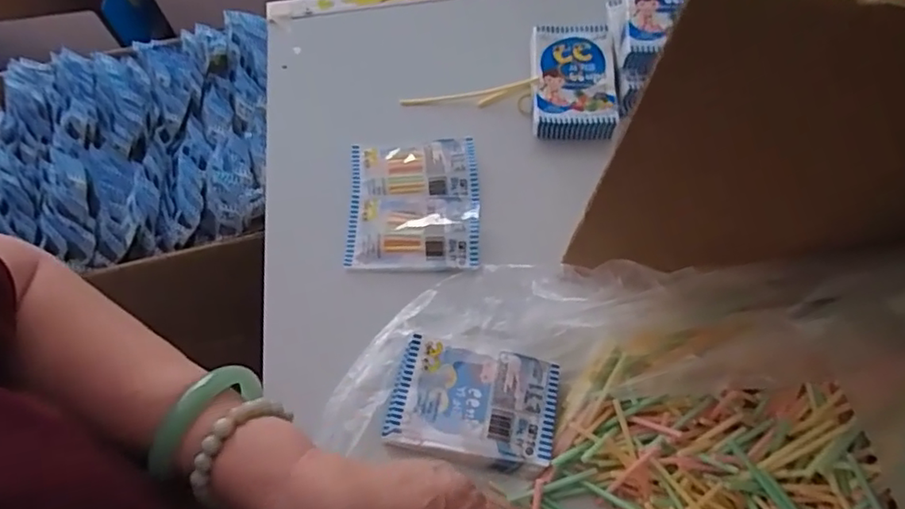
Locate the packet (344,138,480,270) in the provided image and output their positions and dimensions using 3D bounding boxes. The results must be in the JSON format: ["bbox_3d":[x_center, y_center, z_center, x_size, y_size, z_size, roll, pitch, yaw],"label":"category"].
[{"bbox_3d":[-0.032,-0.043,0.478,0.104,0.012,0.116,-2,63,2],"label":"packet"}]

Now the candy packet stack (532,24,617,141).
[{"bbox_3d":[0.105,-0.151,0.515,0.069,0.027,0.105,1,63,4],"label":"candy packet stack"}]

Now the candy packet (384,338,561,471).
[{"bbox_3d":[0.014,0.100,0.397,0.109,0.014,0.075,8,64,7],"label":"candy packet"}]

